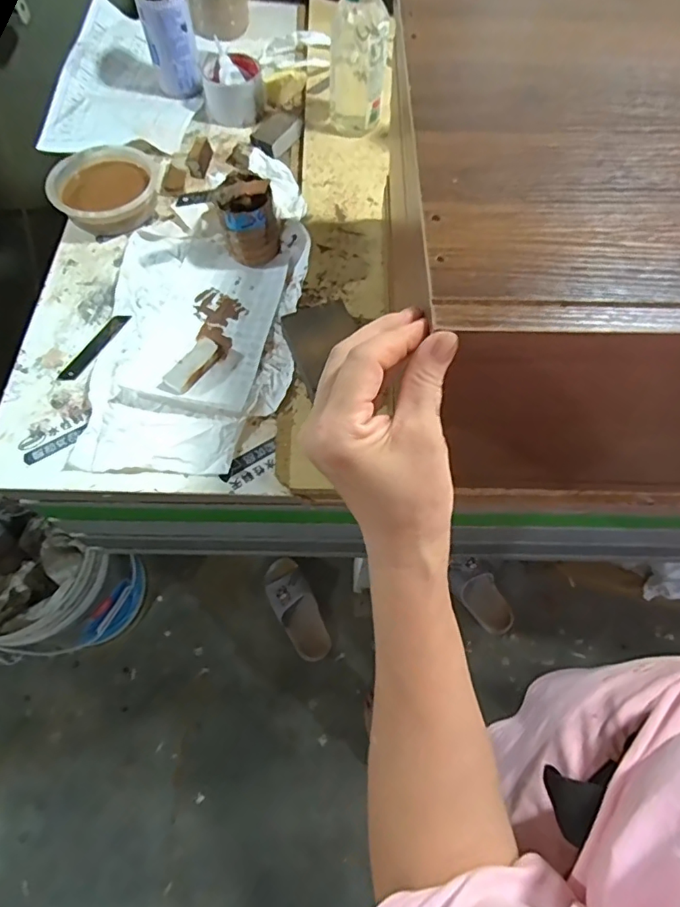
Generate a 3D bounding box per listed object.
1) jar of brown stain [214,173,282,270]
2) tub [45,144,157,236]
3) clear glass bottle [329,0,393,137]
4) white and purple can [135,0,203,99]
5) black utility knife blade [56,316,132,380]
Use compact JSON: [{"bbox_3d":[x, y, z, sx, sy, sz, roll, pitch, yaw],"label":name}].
[{"bbox_3d":[-0.104,-0.269,0.593,0.061,0.073,0.067,0,64,0],"label":"jar of brown stain"},{"bbox_3d":[-0.291,-0.321,0.640,0.118,0.038,0.112,0,64,0],"label":"tub"},{"bbox_3d":[0.024,-0.508,0.633,0.073,0.204,0.081,-1,65,-1],"label":"clear glass bottle"},{"bbox_3d":[-0.234,-0.574,0.722,0.068,0.111,0.070,-15,66,-7],"label":"white and purple can"},{"bbox_3d":[-0.266,-0.116,0.565,0.019,0.004,0.101,26,66,10],"label":"black utility knife blade"}]

